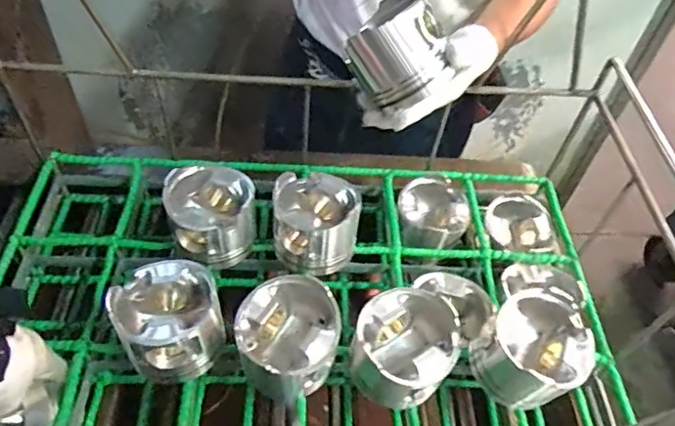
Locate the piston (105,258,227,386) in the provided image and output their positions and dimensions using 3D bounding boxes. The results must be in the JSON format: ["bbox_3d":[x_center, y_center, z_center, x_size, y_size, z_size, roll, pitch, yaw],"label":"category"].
[{"bbox_3d":[-0.188,0.120,0.607,0.102,0.078,0.111,2,51,-3],"label":"piston"}]

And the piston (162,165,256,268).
[{"bbox_3d":[-0.163,0.005,0.707,0.110,0.088,0.102,-4,51,-8],"label":"piston"}]

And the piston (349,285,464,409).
[{"bbox_3d":[0.077,0.154,0.616,0.102,0.095,0.105,2,51,-3],"label":"piston"}]

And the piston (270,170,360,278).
[{"bbox_3d":[-0.029,0.009,0.713,0.112,0.080,0.118,2,51,-4],"label":"piston"}]

